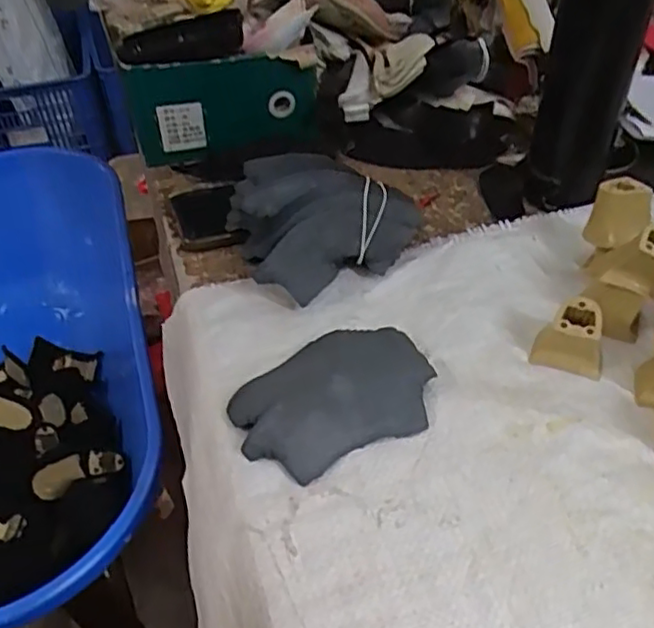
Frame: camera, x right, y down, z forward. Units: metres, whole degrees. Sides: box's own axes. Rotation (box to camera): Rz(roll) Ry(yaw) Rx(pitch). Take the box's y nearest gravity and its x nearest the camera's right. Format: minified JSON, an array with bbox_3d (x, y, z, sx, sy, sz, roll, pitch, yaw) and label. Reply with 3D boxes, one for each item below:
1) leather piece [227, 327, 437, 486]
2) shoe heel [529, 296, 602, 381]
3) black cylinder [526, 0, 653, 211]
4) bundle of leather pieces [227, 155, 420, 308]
[{"bbox_3d":[0.006,0.048,0.400,0.124,0.020,0.083,-21,46,-21],"label":"leather piece"},{"bbox_3d":[0.159,0.013,0.420,0.042,0.037,0.030,21,47,23],"label":"shoe heel"},{"bbox_3d":[0.198,-0.185,0.498,0.060,0.219,0.046,14,44,16],"label":"black cylinder"},{"bbox_3d":[-0.002,-0.073,0.492,0.129,0.064,0.116,-14,44,-14],"label":"bundle of leather pieces"}]

